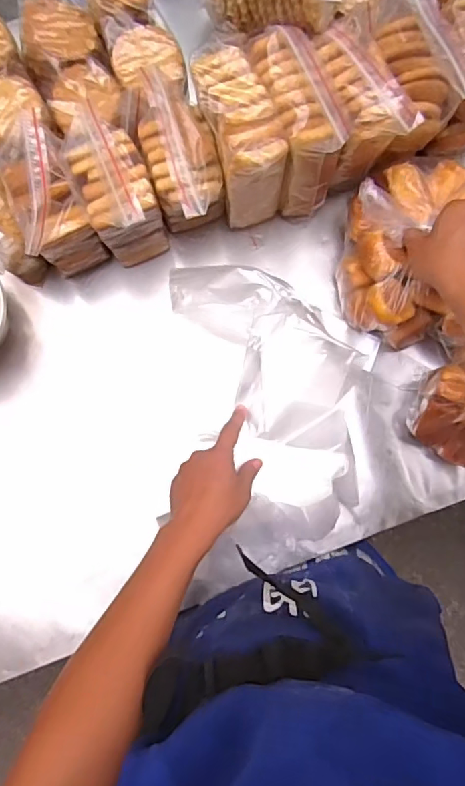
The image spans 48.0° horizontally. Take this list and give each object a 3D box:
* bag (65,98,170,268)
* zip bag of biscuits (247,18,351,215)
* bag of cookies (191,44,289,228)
[{"bbox_3d":[-0.136,-0.237,0.612,0.078,0.140,0.148,-24,87,-2],"label":"bag"},{"bbox_3d":[0.065,-0.297,0.592,0.060,0.168,0.139,-22,87,-2],"label":"zip bag of biscuits"},{"bbox_3d":[0.010,-0.280,0.598,0.065,0.165,0.122,-22,87,-2],"label":"bag of cookies"}]

